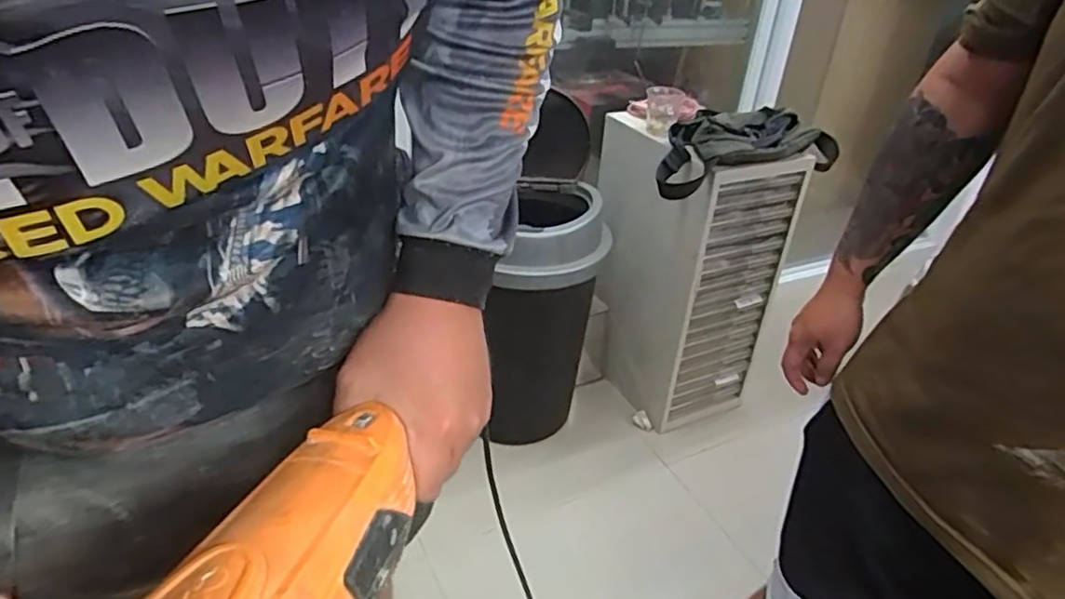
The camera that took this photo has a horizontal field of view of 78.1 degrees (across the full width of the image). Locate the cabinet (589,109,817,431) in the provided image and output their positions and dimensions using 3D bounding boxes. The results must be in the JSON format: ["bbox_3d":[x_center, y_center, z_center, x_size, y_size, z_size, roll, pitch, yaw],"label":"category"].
[{"bbox_3d":[0.376,-0.077,1.681,0.315,0.672,0.414,-12,36,-25],"label":"cabinet"}]

